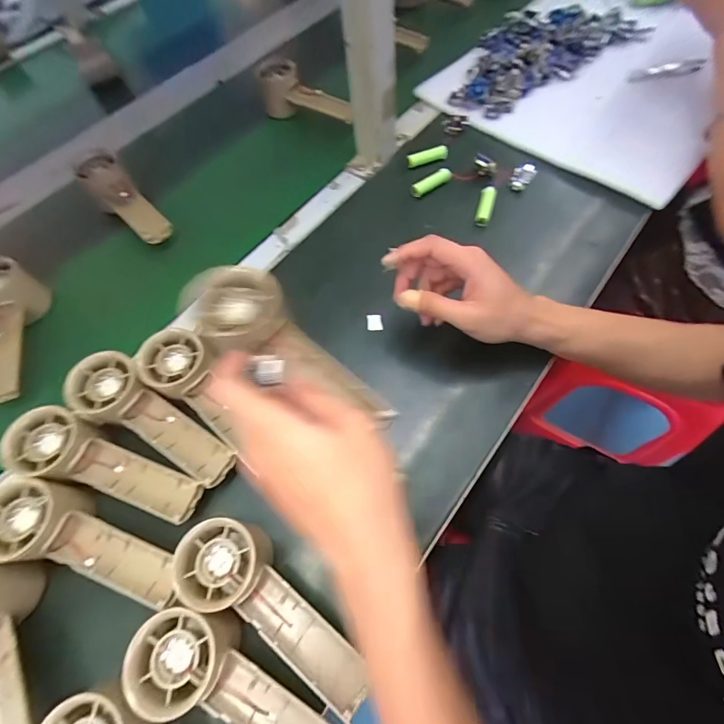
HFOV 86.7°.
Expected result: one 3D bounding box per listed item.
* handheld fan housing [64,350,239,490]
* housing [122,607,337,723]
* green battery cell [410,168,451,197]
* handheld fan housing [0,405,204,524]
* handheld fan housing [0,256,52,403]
[{"bbox_3d":[-0.178,0.046,0.326,0.153,0.034,0.053,28,69,15],"label":"handheld fan housing"},{"bbox_3d":[-0.074,0.216,0.249,0.157,0.030,0.060,31,69,3],"label":"housing"},{"bbox_3d":[0.086,-0.221,0.473,0.054,0.017,0.013,-30,67,-11],"label":"green battery cell"},{"bbox_3d":[-0.207,0.081,0.313,0.155,0.039,0.055,13,66,9],"label":"handheld fan housing"},{"bbox_3d":[-0.372,-0.037,0.393,0.052,0.052,0.139,-12,65,-3],"label":"handheld fan housing"}]

